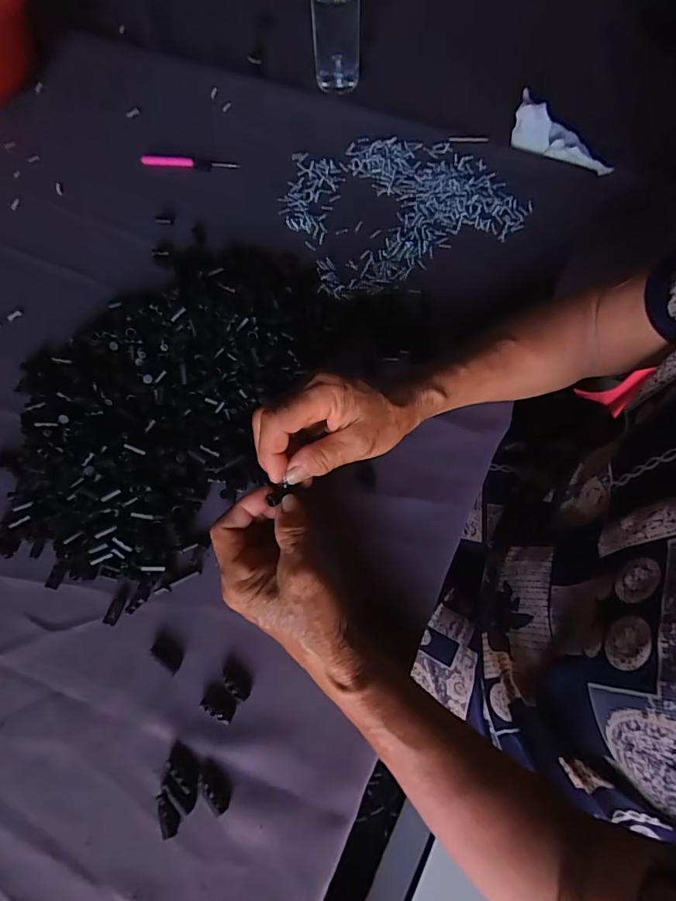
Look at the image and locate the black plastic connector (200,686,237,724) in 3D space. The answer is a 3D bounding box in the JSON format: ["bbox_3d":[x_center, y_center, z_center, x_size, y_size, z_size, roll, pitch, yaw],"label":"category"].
[{"bbox_3d":[-0.082,0.176,0.309,0.024,0.004,0.015,26,70,12],"label":"black plastic connector"}]

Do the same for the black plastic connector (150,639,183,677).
[{"bbox_3d":[-0.123,0.148,0.322,0.025,0.005,0.013,36,73,15],"label":"black plastic connector"}]

